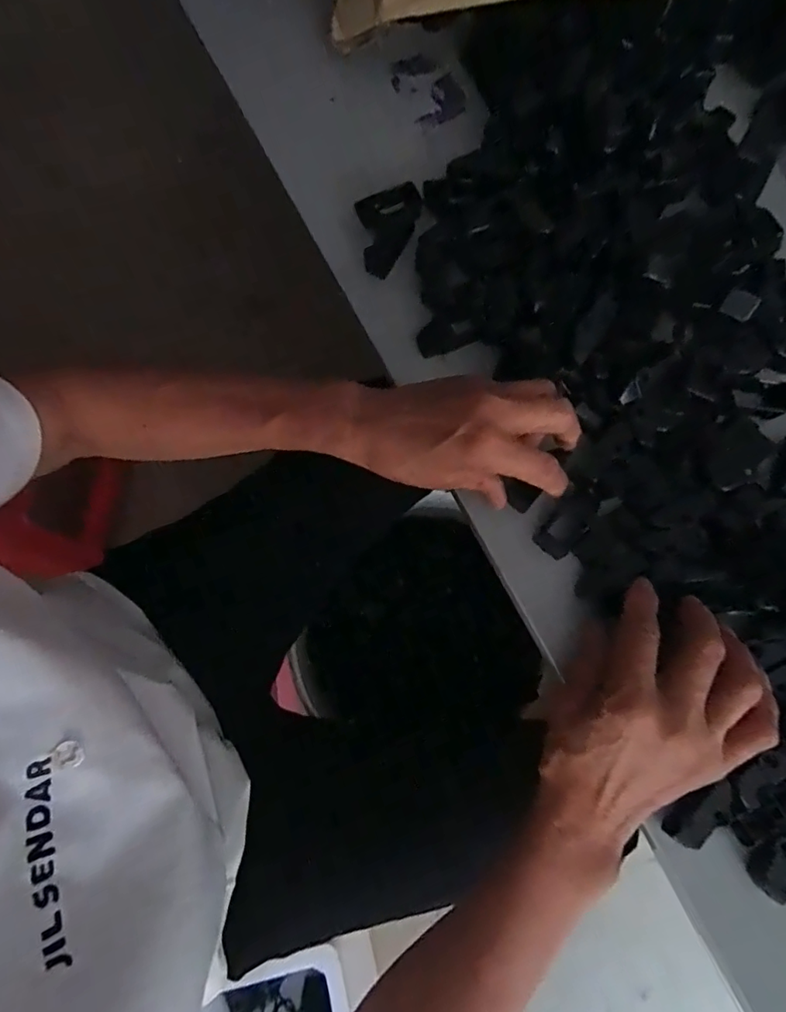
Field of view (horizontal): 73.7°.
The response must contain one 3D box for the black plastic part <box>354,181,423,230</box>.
[{"bbox_3d":[-0.002,-0.224,0.395,0.048,0.008,0.030,-18,76,-3],"label":"black plastic part"}]

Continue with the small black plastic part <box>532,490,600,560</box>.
[{"bbox_3d":[0.115,0.011,0.345,0.024,0.004,0.048,39,93,10],"label":"small black plastic part"}]

